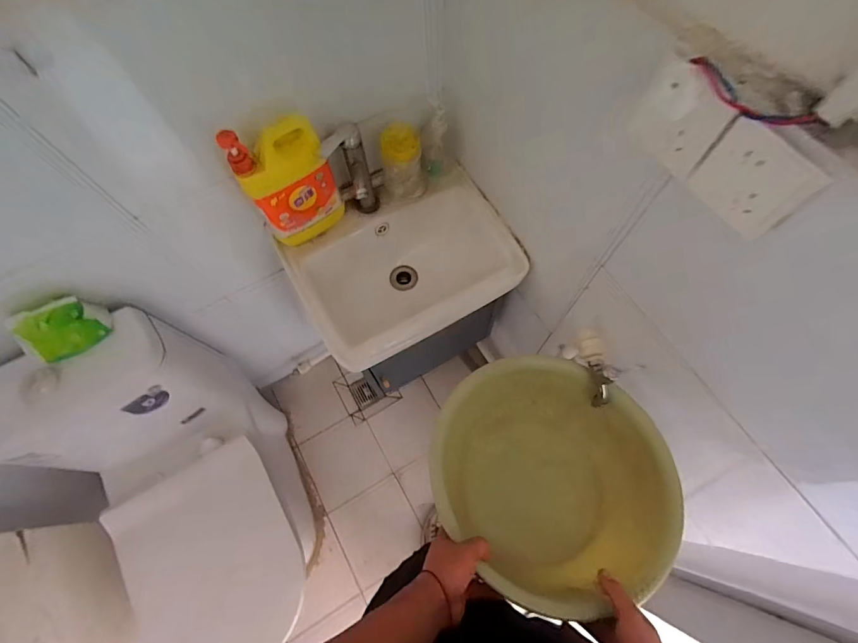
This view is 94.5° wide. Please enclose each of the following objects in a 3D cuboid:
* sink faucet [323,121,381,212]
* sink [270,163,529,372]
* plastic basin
[{"bbox_3d":[-0.139,-0.257,0.751,0.080,0.190,0.110,-13,69,-5],"label":"sink faucet"},{"bbox_3d":[-0.047,-0.102,0.855,0.420,0.164,0.293,-29,72,-11],"label":"sink"},{"bbox_3d":[0.201,0.235,0.653,0.382,0.168,0.316,34,72,12],"label":"plastic basin"}]

